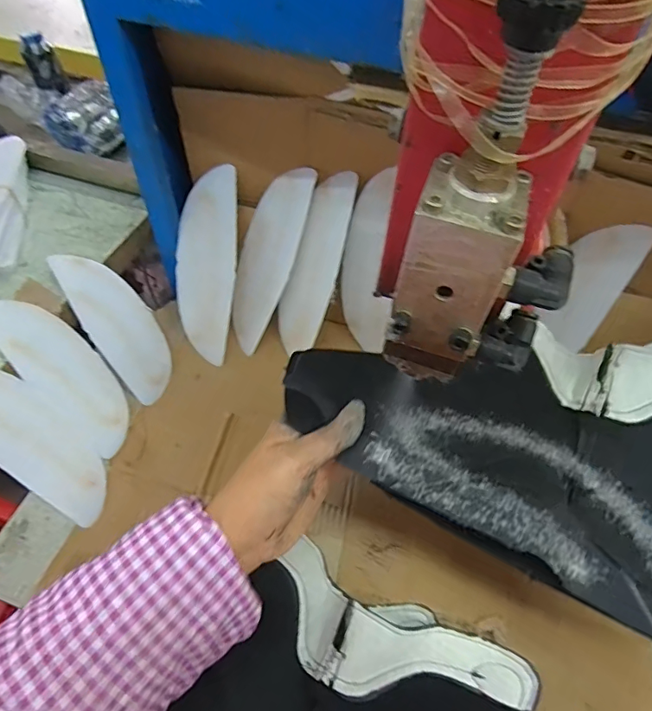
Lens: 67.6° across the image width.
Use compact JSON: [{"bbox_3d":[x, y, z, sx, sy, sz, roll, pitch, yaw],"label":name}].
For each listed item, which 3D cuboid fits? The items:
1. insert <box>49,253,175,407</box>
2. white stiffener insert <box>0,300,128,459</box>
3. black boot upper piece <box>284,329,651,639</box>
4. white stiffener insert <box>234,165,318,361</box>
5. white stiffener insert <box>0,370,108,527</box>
[{"bbox_3d":[-0.243,-0.039,0.576,0.073,0.010,0.208,-29,78,-32],"label":"insert"},{"bbox_3d":[-0.286,0.012,0.530,0.215,0.007,0.072,43,55,3],"label":"white stiffener insert"},{"bbox_3d":[0.175,0.063,0.324,0.391,0.073,0.179,25,57,15],"label":"black boot upper piece"},{"bbox_3d":[-0.069,-0.109,0.556,0.068,0.211,0.013,30,23,18],"label":"white stiffener insert"},{"bbox_3d":[-0.298,0.081,0.486,0.209,0.008,0.068,43,54,1],"label":"white stiffener insert"}]

